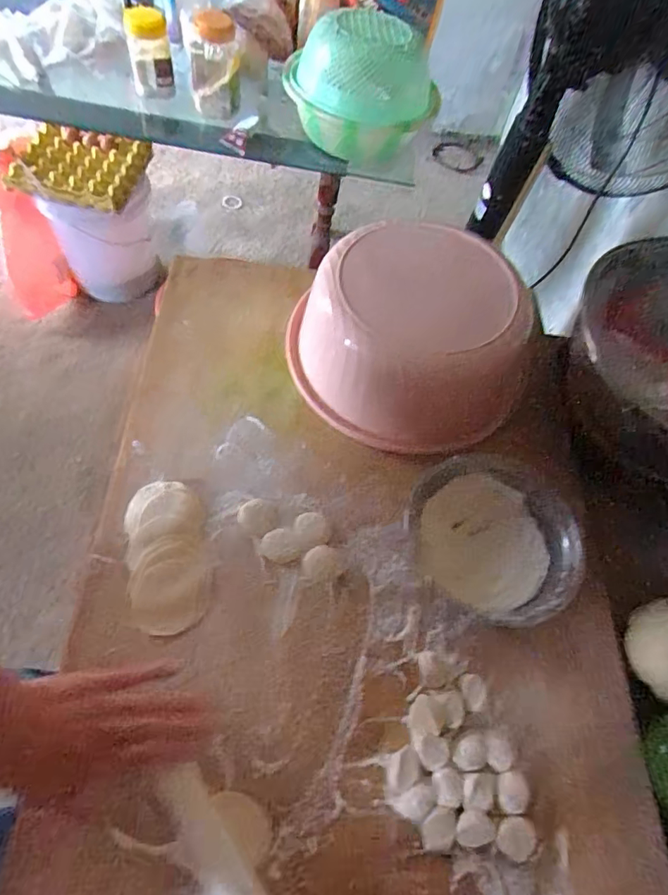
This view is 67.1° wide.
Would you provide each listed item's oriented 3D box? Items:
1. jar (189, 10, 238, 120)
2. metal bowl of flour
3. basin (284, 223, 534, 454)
[{"bbox_3d":[-0.265,-0.845,1.124,0.106,0.179,0.099,4,61,-6],"label":"jar"},{"bbox_3d":[0.175,0.095,0.558,0.182,0.043,0.166,2,60,-3],"label":"metal bowl of flour"},{"bbox_3d":[0.086,-0.141,0.633,0.286,0.130,0.260,2,60,-3],"label":"basin"}]

